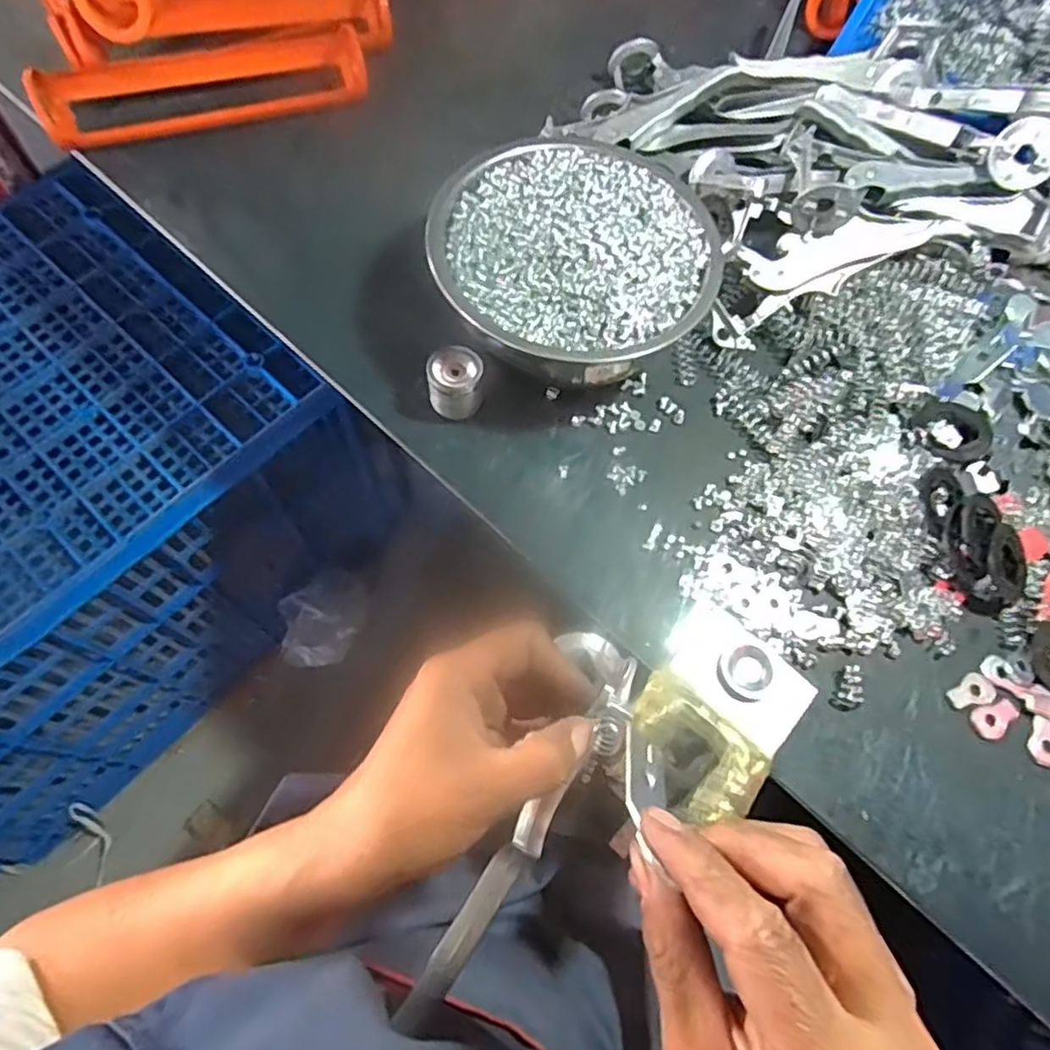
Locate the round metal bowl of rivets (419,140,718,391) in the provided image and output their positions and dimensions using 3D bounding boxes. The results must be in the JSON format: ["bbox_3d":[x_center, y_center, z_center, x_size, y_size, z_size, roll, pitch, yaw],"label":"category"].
[{"bbox_3d":[0.033,-0.173,0.461,0.177,0.067,0.172,1,67,-3],"label":"round metal bowl of rivets"}]

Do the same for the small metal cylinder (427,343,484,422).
[{"bbox_3d":[-0.046,-0.093,0.445,0.034,0.030,0.039,-4,67,-5],"label":"small metal cylinder"}]

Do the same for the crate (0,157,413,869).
[{"bbox_3d":[-0.558,-0.003,0.785,0.470,0.351,0.615,43,71,14],"label":"crate"}]

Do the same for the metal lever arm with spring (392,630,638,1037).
[{"bbox_3d":[-0.001,0.124,0.288,0.042,0.036,0.176,29,70,10],"label":"metal lever arm with spring"}]

